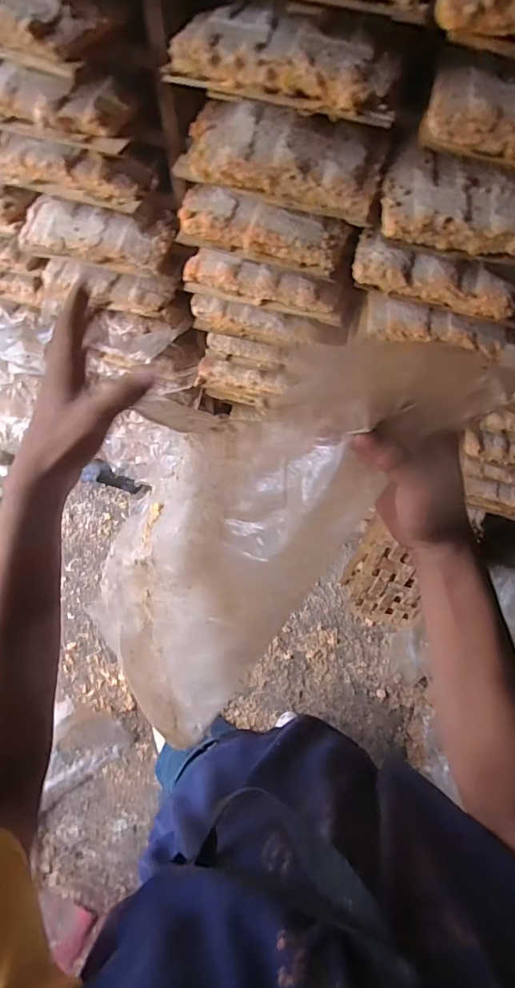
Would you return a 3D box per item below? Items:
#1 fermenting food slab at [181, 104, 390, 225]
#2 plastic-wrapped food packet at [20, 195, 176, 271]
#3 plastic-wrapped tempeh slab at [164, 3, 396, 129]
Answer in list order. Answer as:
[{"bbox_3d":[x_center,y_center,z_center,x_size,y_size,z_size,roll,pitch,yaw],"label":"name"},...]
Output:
[{"bbox_3d":[0.034,-0.408,0.545,0.227,0.052,0.111,11,65,5],"label":"fermenting food slab"},{"bbox_3d":[-0.249,-0.400,0.697,0.228,0.041,0.088,9,65,4],"label":"plastic-wrapped food packet"},{"bbox_3d":[0.032,-0.448,0.467,0.226,0.038,0.101,14,66,6],"label":"plastic-wrapped tempeh slab"}]

